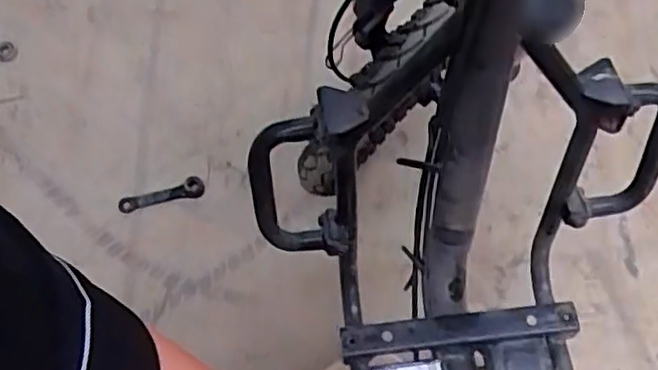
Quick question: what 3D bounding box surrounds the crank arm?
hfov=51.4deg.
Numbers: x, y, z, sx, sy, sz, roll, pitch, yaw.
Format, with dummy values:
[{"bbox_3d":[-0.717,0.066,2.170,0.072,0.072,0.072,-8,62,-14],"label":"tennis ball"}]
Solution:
[{"bbox_3d":[-0.248,0.015,1.013,0.126,0.017,0.030,-11,66,-5],"label":"crank arm"}]

